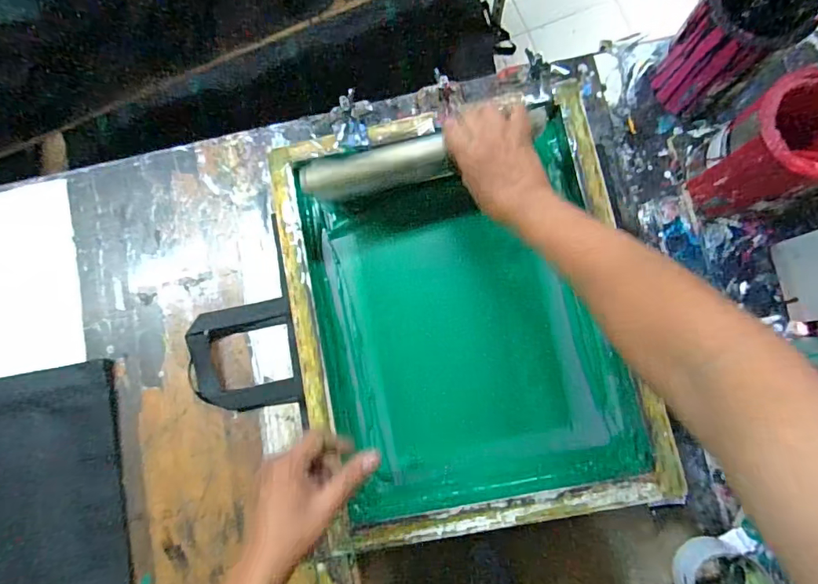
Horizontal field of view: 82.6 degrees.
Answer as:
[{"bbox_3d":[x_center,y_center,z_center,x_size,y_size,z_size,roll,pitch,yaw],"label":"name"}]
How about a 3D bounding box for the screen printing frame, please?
[{"bbox_3d":[0.062,0.026,0.570,0.391,0.059,0.486,-11,80,2],"label":"screen printing frame"}]

